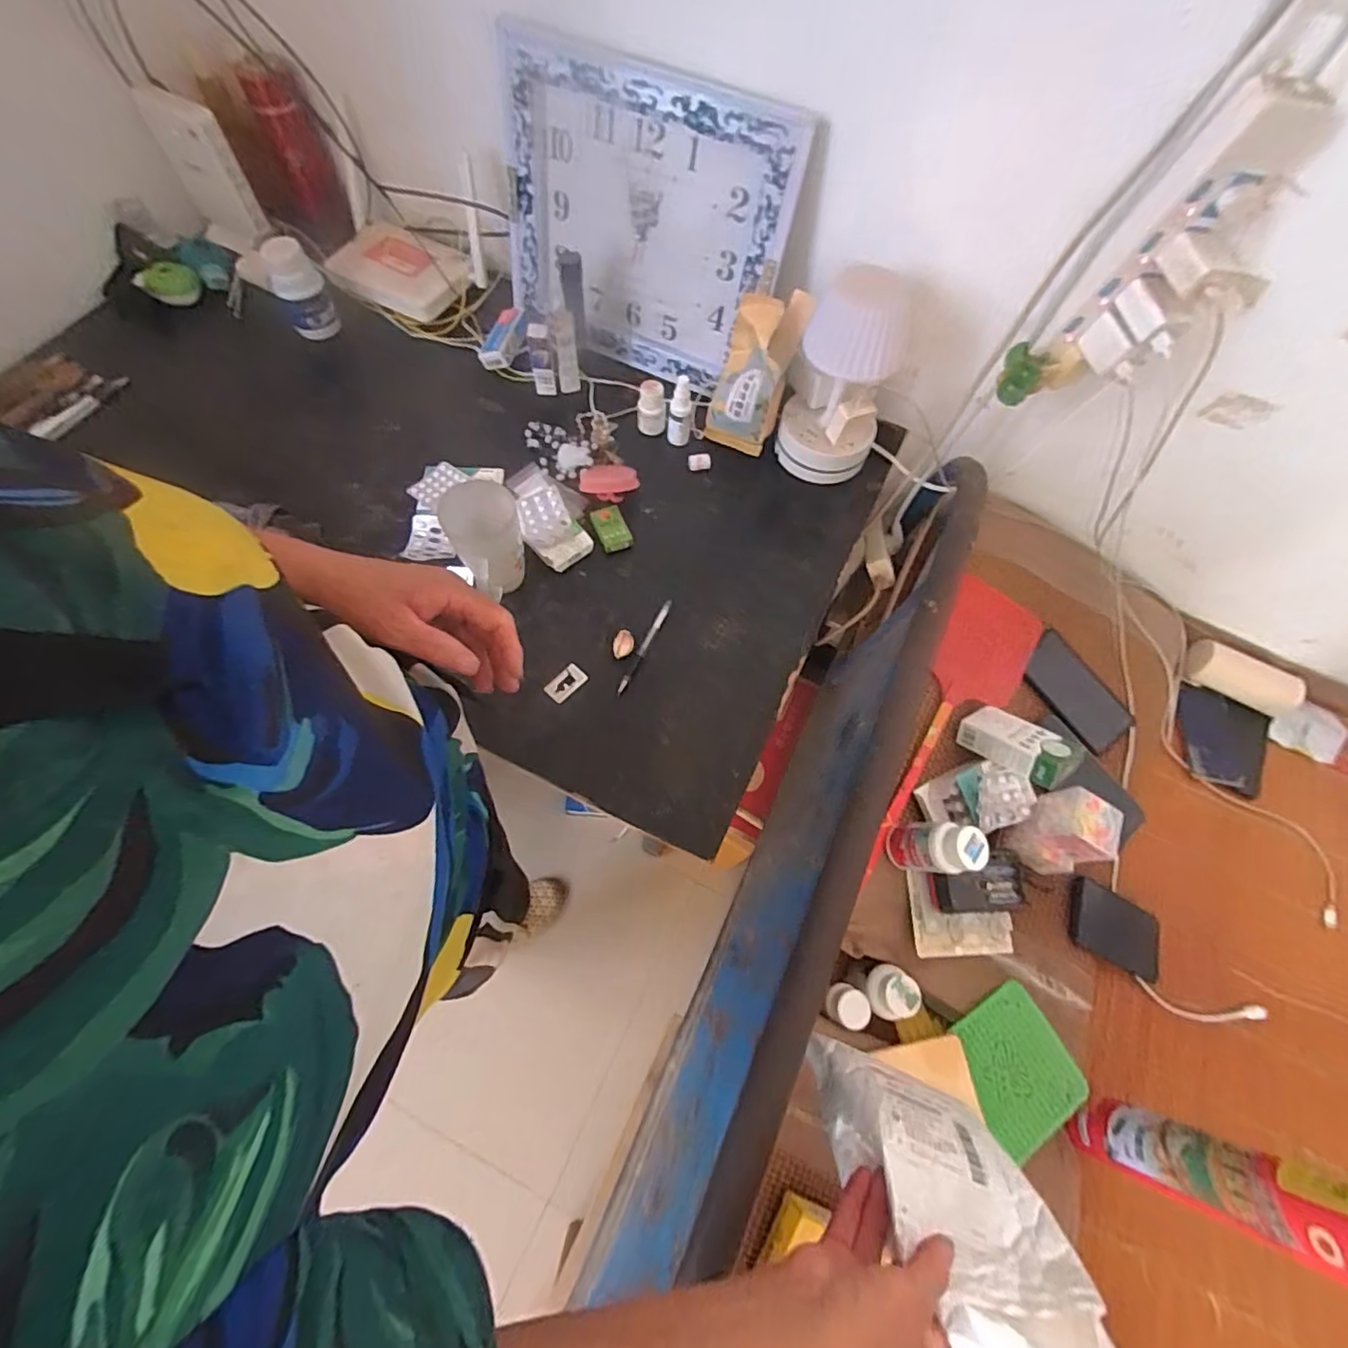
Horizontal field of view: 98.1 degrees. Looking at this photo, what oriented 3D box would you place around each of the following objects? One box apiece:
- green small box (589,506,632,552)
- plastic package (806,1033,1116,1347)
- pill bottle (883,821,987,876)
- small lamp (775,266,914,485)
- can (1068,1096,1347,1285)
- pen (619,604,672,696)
[{"bbox_3d":[-0.081,-0.184,0.746,0.039,0.018,0.058,-20,68,-12],"label":"green small box"},{"bbox_3d":[0.190,0.361,0.415,0.134,0.215,0.041,11,101,-3],"label":"plastic package"},{"bbox_3d":[0.265,0.179,0.602,0.046,0.100,0.048,27,63,-24],"label":"pill bottle"},{"bbox_3d":[0.209,-0.359,0.734,0.122,0.226,0.148,22,66,7],"label":"small lamp"},{"bbox_3d":[0.469,0.444,0.518,0.066,0.311,0.071,4,65,-2],"label":"can"},{"bbox_3d":[-0.034,-0.032,0.683,0.010,0.011,0.130,24,66,8],"label":"pen"}]

